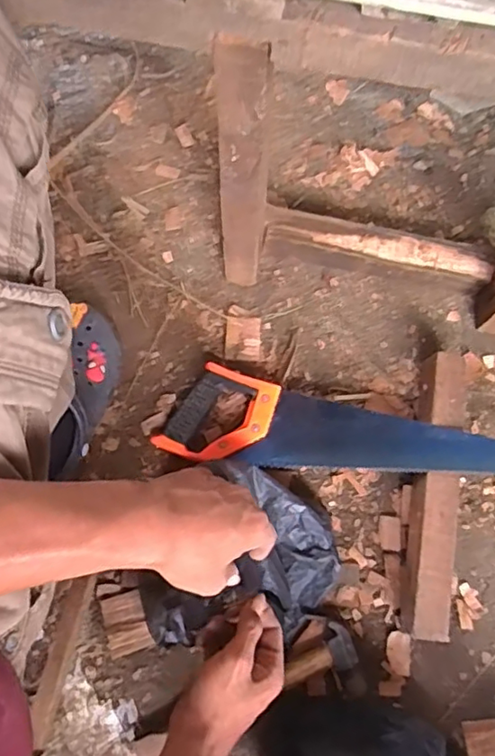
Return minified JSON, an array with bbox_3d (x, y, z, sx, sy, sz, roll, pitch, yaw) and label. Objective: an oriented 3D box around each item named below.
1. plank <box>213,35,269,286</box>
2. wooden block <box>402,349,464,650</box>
[{"bbox_3d":[-0.005,-0.173,0.591,0.048,0.395,0.023,2,72,-2],"label":"plank"},{"bbox_3d":[0.211,0.127,0.683,0.051,0.061,0.318,8,72,0],"label":"wooden block"}]

